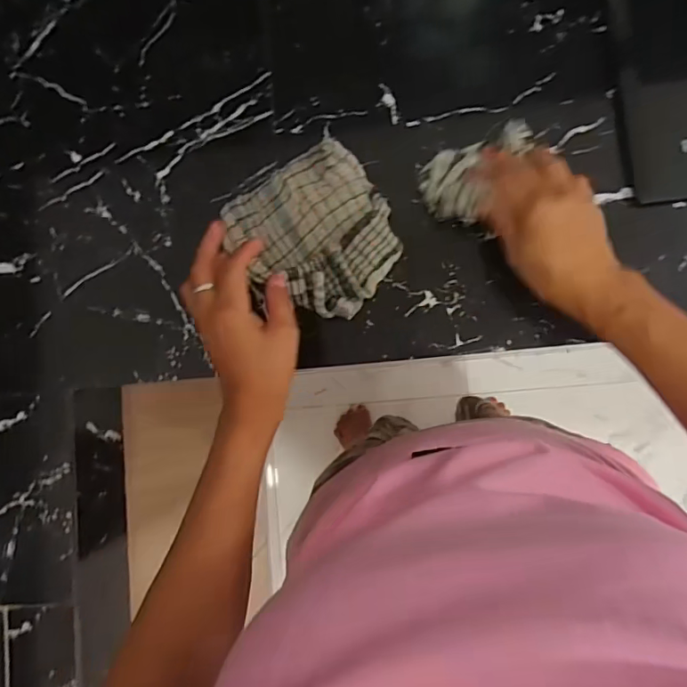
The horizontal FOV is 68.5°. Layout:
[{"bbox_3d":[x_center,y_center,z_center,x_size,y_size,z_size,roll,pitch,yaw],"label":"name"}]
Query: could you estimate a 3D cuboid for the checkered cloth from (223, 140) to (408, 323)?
[{"bbox_3d":[-0.026,-0.097,0.456,0.135,0.017,0.144,-33,82,3],"label":"checkered cloth"}]

